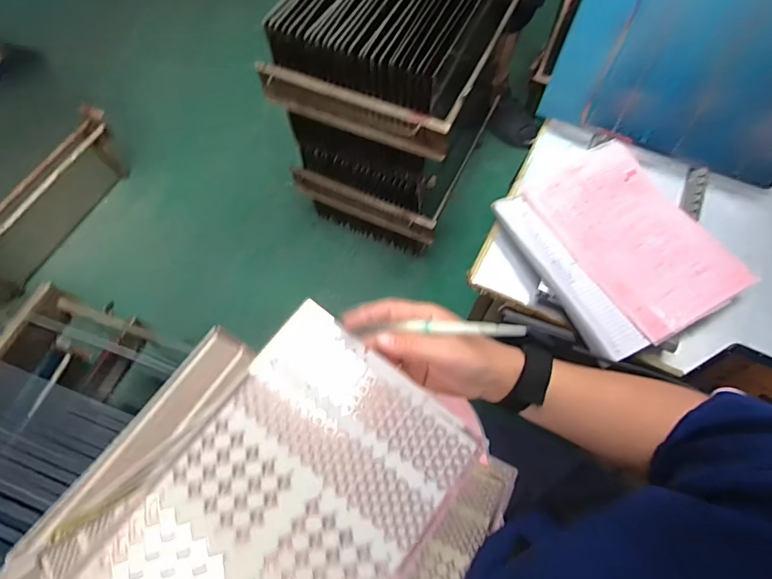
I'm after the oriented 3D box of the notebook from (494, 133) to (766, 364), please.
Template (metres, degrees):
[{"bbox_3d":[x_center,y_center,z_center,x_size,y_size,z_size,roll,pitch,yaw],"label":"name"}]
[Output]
[{"bbox_3d":[0.353,-0.079,0.660,0.281,0.023,0.307,-24,64,-14],"label":"notebook"}]

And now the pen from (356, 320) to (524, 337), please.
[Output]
[{"bbox_3d":[0.042,0.032,0.348,0.135,0.007,0.012,-2,65,10],"label":"pen"}]

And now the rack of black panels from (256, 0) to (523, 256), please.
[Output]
[{"bbox_3d":[0.038,-0.482,1.102,0.393,0.622,0.518,22,67,9],"label":"rack of black panels"}]

